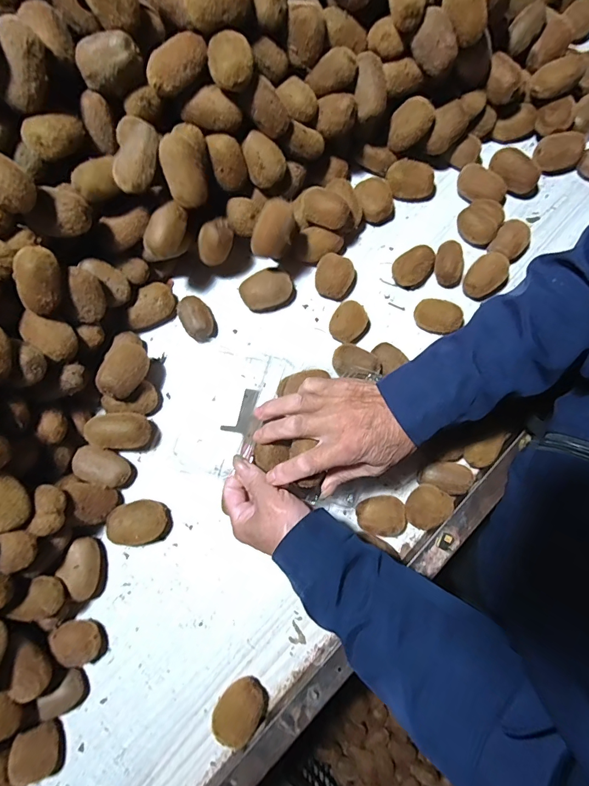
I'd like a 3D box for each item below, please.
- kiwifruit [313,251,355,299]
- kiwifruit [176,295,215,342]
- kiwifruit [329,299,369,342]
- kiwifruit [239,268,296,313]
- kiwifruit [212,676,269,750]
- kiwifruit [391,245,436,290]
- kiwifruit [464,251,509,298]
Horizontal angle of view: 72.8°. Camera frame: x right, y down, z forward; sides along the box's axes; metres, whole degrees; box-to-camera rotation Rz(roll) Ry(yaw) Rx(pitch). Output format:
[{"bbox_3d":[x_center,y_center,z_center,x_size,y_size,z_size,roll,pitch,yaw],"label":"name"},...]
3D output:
[{"bbox_3d":[0.052,-0.157,0.537,0.050,0.035,0.053,0,80,1],"label":"kiwifruit"},{"bbox_3d":[-0.130,-0.100,0.532,0.040,0.032,0.056,-32,81,-5],"label":"kiwifruit"},{"bbox_3d":[0.070,-0.090,0.527,0.048,0.036,0.050,0,80,1],"label":"kiwifruit"},{"bbox_3d":[-0.036,-0.136,0.537,0.070,0.034,0.047,-8,80,-1],"label":"kiwifruit"},{"bbox_3d":[-0.060,0.351,0.436,0.049,0.045,0.060,38,82,7],"label":"kiwifruit"},{"bbox_3d":[0.162,-0.168,0.538,0.067,0.036,0.045,-38,81,-6],"label":"kiwifruit"},{"bbox_3d":[0.255,-0.157,0.532,0.061,0.037,0.042,-40,82,-6],"label":"kiwifruit"}]

